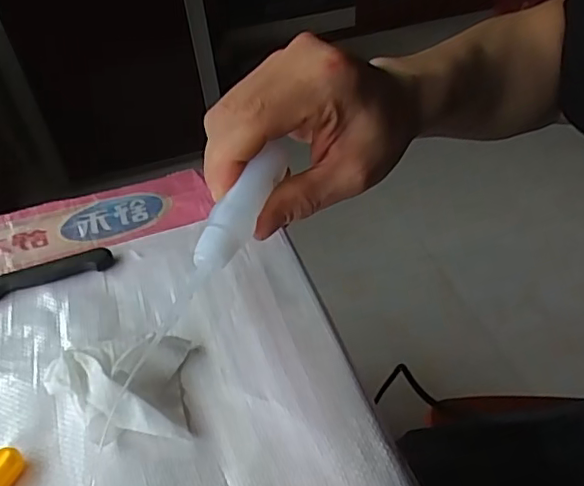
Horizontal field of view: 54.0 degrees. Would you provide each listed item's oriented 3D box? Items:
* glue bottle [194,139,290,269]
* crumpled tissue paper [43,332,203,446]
[{"bbox_3d":[-0.022,-0.018,0.259,0.015,0.014,0.070,22,71,26],"label":"glue bottle"},{"bbox_3d":[-0.102,0.085,0.344,0.080,0.029,0.065,-6,43,0],"label":"crumpled tissue paper"}]

